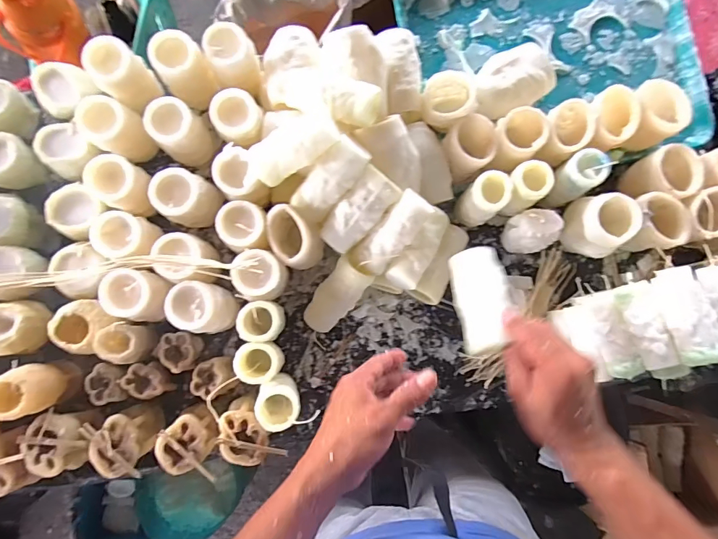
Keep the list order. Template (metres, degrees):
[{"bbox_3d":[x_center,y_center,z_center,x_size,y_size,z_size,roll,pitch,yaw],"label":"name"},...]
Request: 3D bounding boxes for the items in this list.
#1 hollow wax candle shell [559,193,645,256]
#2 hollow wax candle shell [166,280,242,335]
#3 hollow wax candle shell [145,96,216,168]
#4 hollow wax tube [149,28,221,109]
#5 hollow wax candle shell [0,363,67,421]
[{"bbox_3d":[0.328,-0.057,0.574,0.063,0.087,0.072,10,85,-1],"label":"hollow wax candle shell"},{"bbox_3d":[-0.200,0.049,0.538,0.072,0.059,0.061,16,85,0],"label":"hollow wax candle shell"},{"bbox_3d":[-0.241,-0.183,0.570,0.059,0.091,0.062,0,85,-2],"label":"hollow wax candle shell"},{"bbox_3d":[-0.234,-0.266,0.565,0.062,0.093,0.058,0,85,-2],"label":"hollow wax tube"},{"bbox_3d":[-0.417,0.150,0.519,0.065,0.064,0.062,-4,85,-2],"label":"hollow wax candle shell"}]

